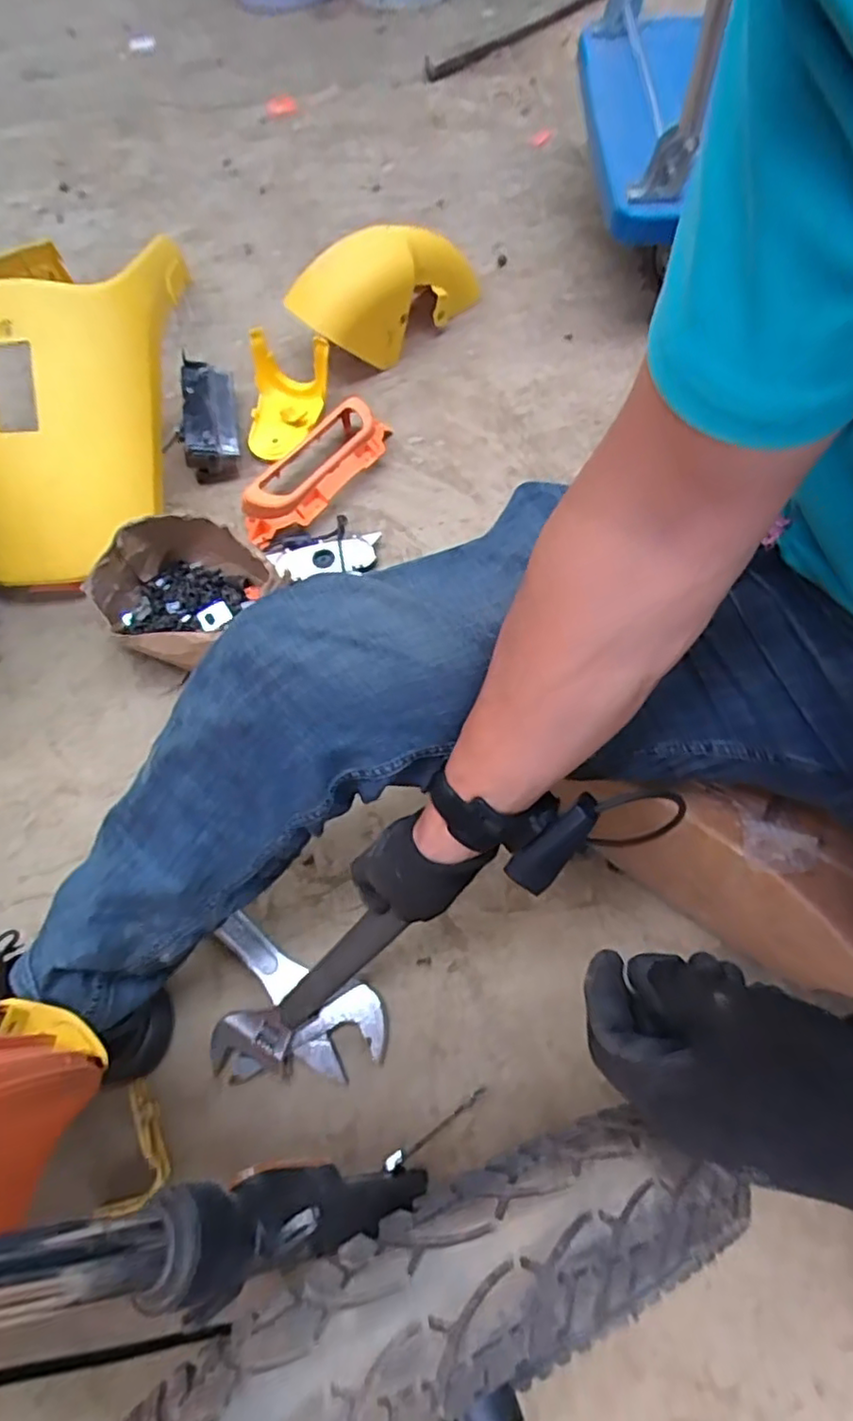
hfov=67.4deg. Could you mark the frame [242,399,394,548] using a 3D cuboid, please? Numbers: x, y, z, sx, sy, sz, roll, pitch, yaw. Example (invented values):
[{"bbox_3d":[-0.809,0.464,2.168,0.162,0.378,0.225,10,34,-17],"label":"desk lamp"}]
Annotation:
[{"bbox_3d":[-0.153,-0.326,0.868,0.101,0.056,0.254,32,71,16],"label":"frame"}]

